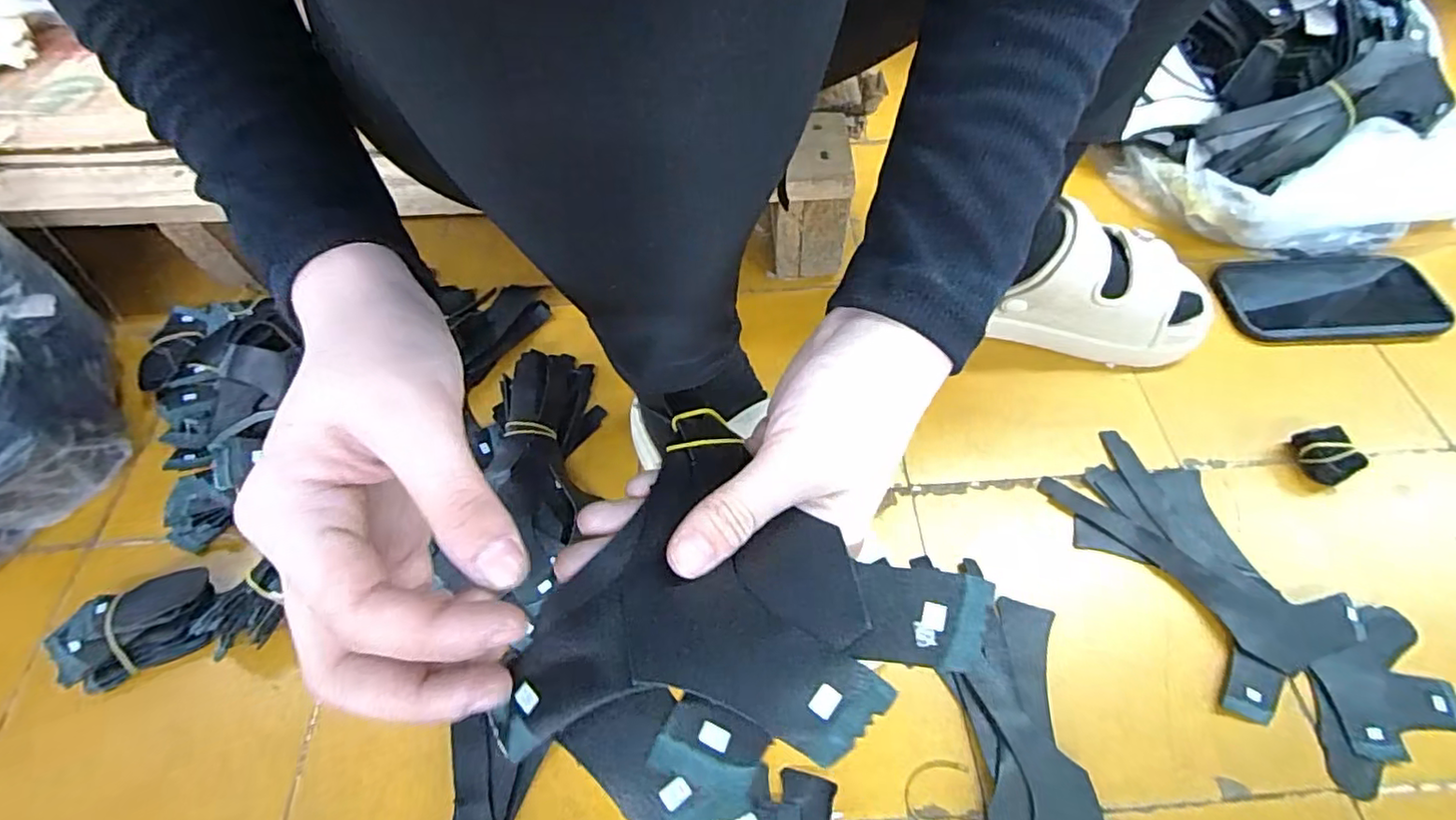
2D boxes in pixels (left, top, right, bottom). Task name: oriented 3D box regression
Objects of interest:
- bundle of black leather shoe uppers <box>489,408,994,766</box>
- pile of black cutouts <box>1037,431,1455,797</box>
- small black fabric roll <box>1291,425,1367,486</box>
[{"bbox_3d":[0.009,0.063,0.200,0.122,0.045,0.124,21,63,14],"label":"bundle of black leather shoe uppers"},{"bbox_3d":[0.332,0.115,0.413,0.117,0.015,0.229,-28,61,-14],"label":"pile of black cutouts"},{"bbox_3d":[0.431,0.032,0.449,0.025,0.036,0.039,-21,60,-10],"label":"small black fabric roll"}]

